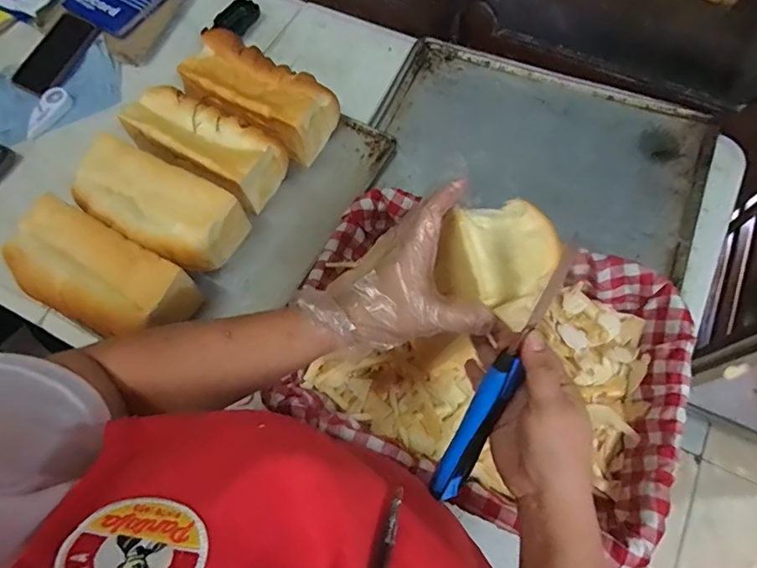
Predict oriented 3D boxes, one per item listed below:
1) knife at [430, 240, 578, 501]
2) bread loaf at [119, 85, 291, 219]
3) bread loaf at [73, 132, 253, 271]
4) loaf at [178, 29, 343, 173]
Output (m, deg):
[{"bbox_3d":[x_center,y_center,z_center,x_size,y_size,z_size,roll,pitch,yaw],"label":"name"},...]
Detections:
[{"bbox_3d":[0.093,0.075,0.368,0.025,0.025,0.224,26,109,12],"label":"knife"},{"bbox_3d":[-0.240,-0.187,0.685,0.214,0.093,0.104,28,71,13],"label":"bread loaf"},{"bbox_3d":[-0.284,-0.092,0.631,0.205,0.095,0.108,29,71,13],"label":"bread loaf"},{"bbox_3d":[-0.175,-0.268,0.717,0.229,0.092,0.113,30,71,13],"label":"loaf"}]

